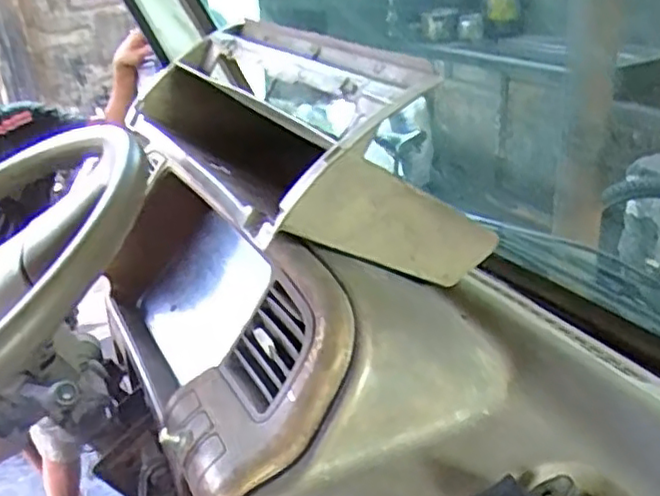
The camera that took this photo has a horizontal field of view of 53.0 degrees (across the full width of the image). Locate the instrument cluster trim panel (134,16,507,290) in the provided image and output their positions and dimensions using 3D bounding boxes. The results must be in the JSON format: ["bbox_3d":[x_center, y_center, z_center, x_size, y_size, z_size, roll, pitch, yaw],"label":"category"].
[{"bbox_3d":[-0.048,-0.101,0.685,0.223,0.181,0.398,-18,29,-25],"label":"instrument cluster trim panel"}]

